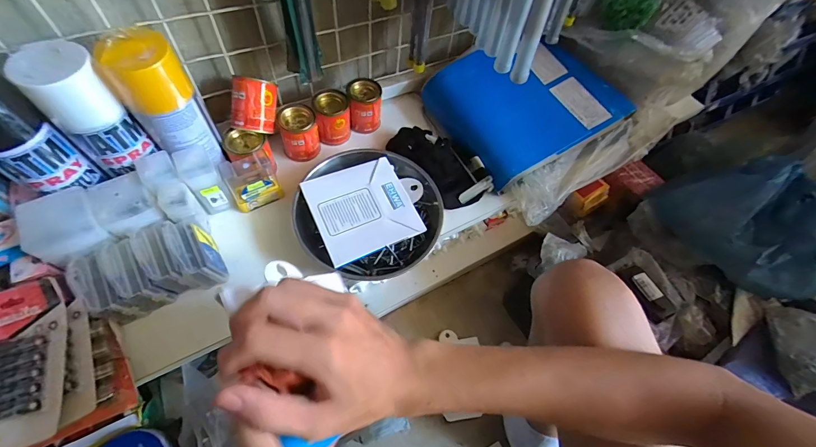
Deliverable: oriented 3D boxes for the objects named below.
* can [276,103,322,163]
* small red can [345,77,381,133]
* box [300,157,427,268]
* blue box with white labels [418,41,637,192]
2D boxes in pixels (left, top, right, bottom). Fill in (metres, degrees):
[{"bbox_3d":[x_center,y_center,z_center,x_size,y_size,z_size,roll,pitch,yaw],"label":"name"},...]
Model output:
[{"bbox_3d":[-0.161,-0.133,0.513,0.053,0.068,0.048,-16,60,-14],"label":"can"},{"bbox_3d":[-0.069,-0.187,0.554,0.051,0.067,0.049,2,58,-3],"label":"small red can"},{"bbox_3d":[-0.053,-0.027,0.468,0.147,0.015,0.128,-21,62,-17],"label":"box"},{"bbox_3d":[0.193,-0.206,0.578,0.256,0.073,0.224,-24,62,-18],"label":"blue box with white labels"}]

